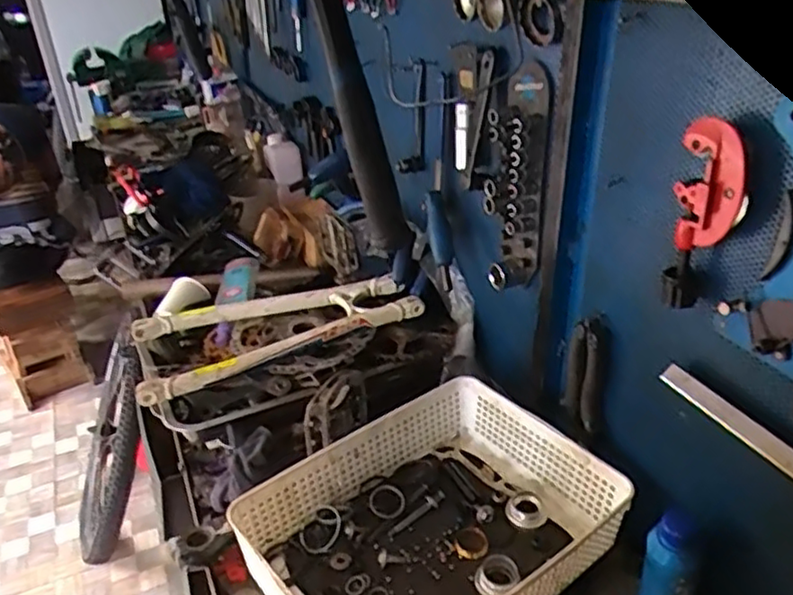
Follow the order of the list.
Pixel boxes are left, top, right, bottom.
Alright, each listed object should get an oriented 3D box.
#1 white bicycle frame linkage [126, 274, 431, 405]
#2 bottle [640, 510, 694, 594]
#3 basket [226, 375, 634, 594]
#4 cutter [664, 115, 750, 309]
[{"bbox_3d":[-0.171,0.032,0.920,0.373,0.039,0.170,-15,32,-22],"label":"white bicycle frame linkage"},{"bbox_3d":[0.247,0.264,0.606,0.037,0.147,0.044,-19,34,-27],"label":"bottle"},{"bbox_3d":[0.034,0.230,0.667,0.330,0.082,0.253,-25,37,-34],"label":"basket"},{"bbox_3d":[0.237,-0.059,0.508,0.049,0.150,0.026,15,33,27],"label":"cutter"}]

